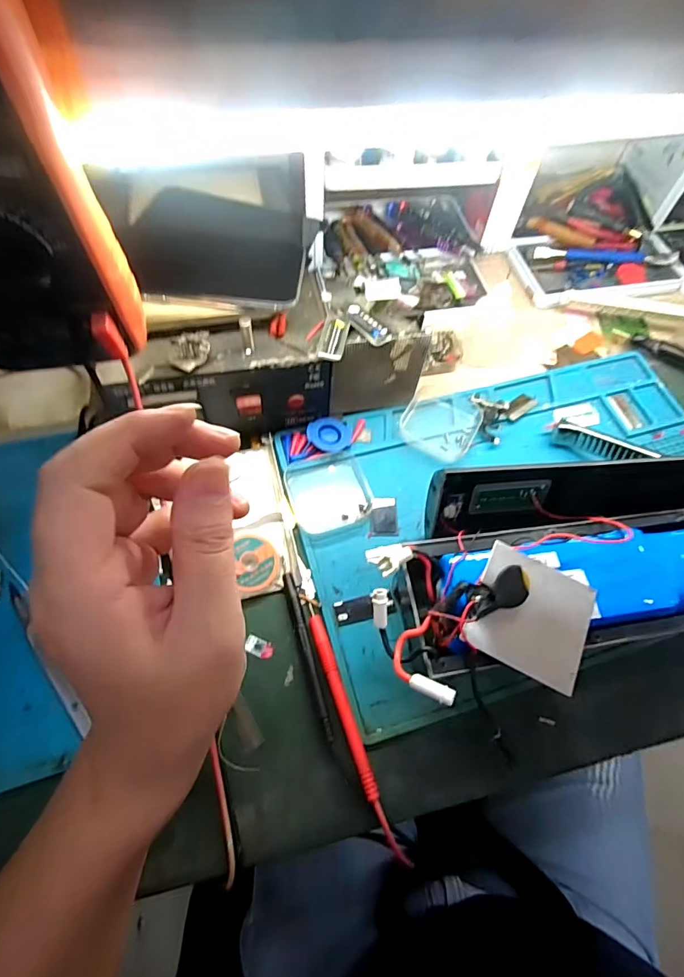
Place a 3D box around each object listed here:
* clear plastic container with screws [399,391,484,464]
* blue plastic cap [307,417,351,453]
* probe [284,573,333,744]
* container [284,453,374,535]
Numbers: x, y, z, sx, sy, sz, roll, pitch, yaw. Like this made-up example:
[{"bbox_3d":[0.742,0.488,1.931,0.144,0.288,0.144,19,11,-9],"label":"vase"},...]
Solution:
[{"bbox_3d":[0.089,-0.061,0.395,0.061,0.011,0.074,31,66,11],"label":"clear plastic container with screws"},{"bbox_3d":[-0.010,-0.045,0.375,0.036,0.014,0.037,1,64,-3],"label":"blue plastic cap"},{"bbox_3d":[-0.024,0.110,0.301,0.007,0.010,0.109,-13,65,-10],"label":"probe"},{"bbox_3d":[-0.012,0.002,0.360,0.060,0.015,0.065,-19,66,-13],"label":"container"}]

